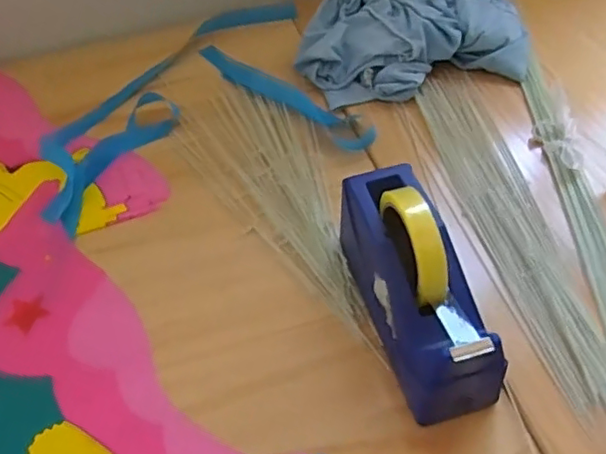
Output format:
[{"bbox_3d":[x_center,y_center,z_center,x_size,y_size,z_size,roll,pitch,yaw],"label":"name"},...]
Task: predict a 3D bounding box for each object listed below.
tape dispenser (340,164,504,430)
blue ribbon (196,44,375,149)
[{"bbox_3d":[0.090,0.045,0.499,0.074,0.119,0.200,-15,52,-8],"label":"tape dispenser"},{"bbox_3d":[-0.028,-0.171,0.754,0.291,0.018,0.044,36,62,27],"label":"blue ribbon"}]

